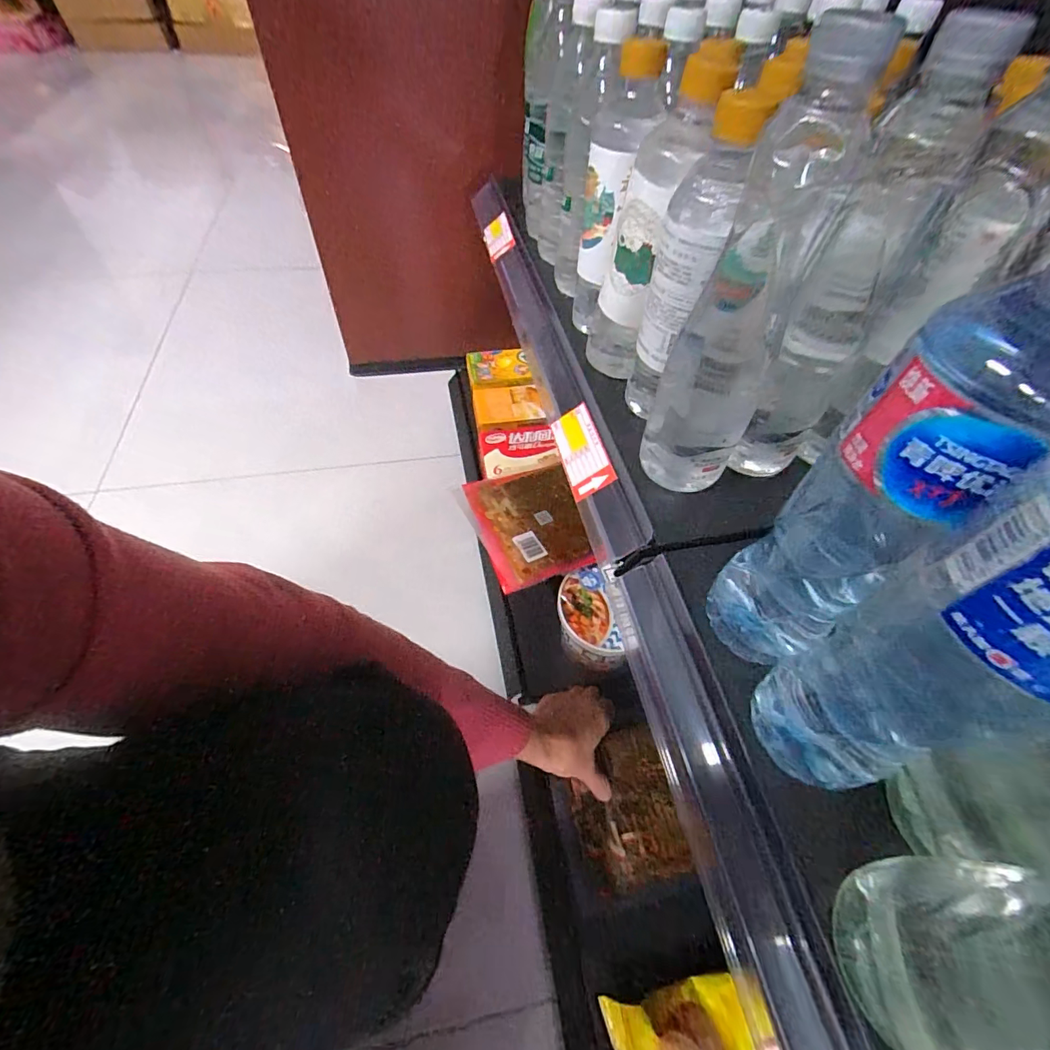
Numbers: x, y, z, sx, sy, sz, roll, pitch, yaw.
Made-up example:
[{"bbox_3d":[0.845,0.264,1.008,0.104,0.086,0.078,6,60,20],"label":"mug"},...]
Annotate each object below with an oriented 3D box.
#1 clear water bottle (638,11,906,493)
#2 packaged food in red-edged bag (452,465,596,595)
[{"bbox_3d":[0.125,-0.119,0.281,0.059,0.242,0.055,19,55,11],"label":"clear water bottle"},{"bbox_3d":[0.004,-0.005,0.587,0.133,0.022,0.156,-17,57,-15],"label":"packaged food in red-edged bag"}]

